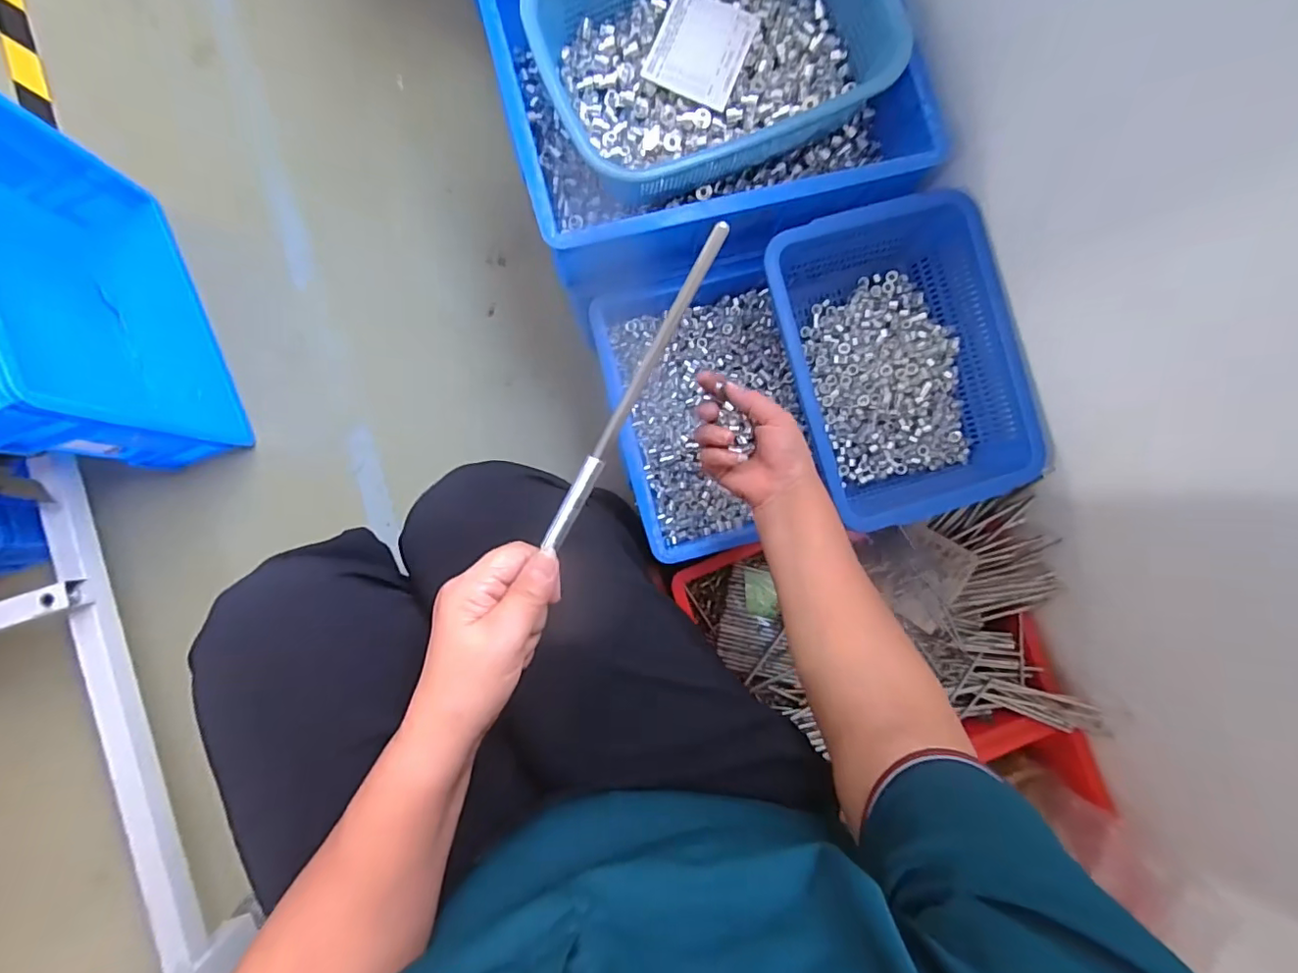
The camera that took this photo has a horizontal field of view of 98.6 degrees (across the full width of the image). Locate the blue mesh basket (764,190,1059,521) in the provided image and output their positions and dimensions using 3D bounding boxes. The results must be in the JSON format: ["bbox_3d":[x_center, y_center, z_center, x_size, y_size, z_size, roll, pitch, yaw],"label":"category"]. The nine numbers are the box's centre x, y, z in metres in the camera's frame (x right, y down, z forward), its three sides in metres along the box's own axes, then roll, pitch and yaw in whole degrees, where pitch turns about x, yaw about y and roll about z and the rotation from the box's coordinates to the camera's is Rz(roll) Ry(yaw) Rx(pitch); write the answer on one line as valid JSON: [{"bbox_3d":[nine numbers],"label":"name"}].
[{"bbox_3d":[0.260,-0.127,0.599,0.235,0.104,0.311,-17,86,-4],"label":"blue mesh basket"}]

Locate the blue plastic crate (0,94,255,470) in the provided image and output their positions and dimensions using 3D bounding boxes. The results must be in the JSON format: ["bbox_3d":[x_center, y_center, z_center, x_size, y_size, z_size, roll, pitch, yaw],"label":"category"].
[{"bbox_3d":[-0.692,-0.229,0.652,0.124,0.295,0.397,-23,87,-4],"label":"blue plastic crate"}]

